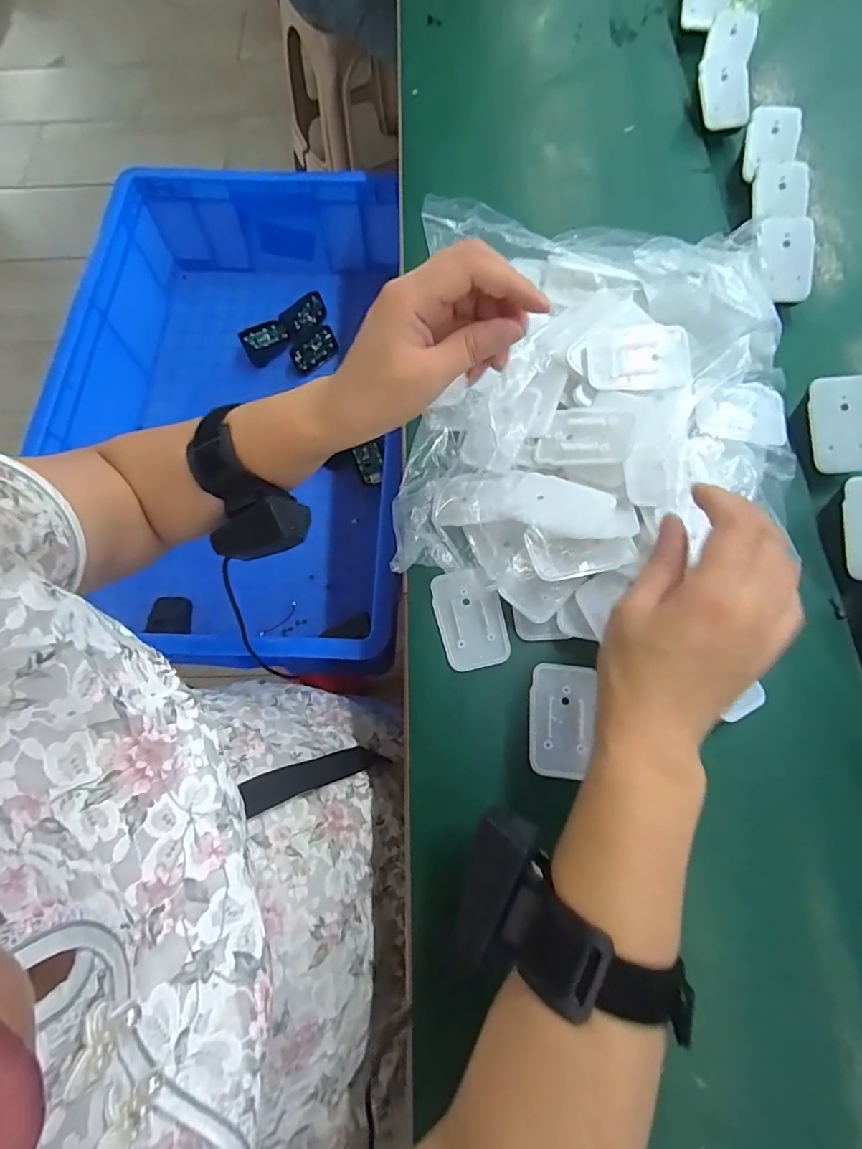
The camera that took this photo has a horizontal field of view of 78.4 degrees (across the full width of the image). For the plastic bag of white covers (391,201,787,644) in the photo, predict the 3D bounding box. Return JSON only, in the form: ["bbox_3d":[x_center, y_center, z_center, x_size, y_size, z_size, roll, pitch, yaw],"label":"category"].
[{"bbox_3d":[0.112,-0.118,0.375,0.255,0.064,0.311,4,72,3],"label":"plastic bag of white covers"}]

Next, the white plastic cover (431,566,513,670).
[{"bbox_3d":[0.027,0.031,0.368,0.044,0.007,0.069,-14,72,-3],"label":"white plastic cover"}]

